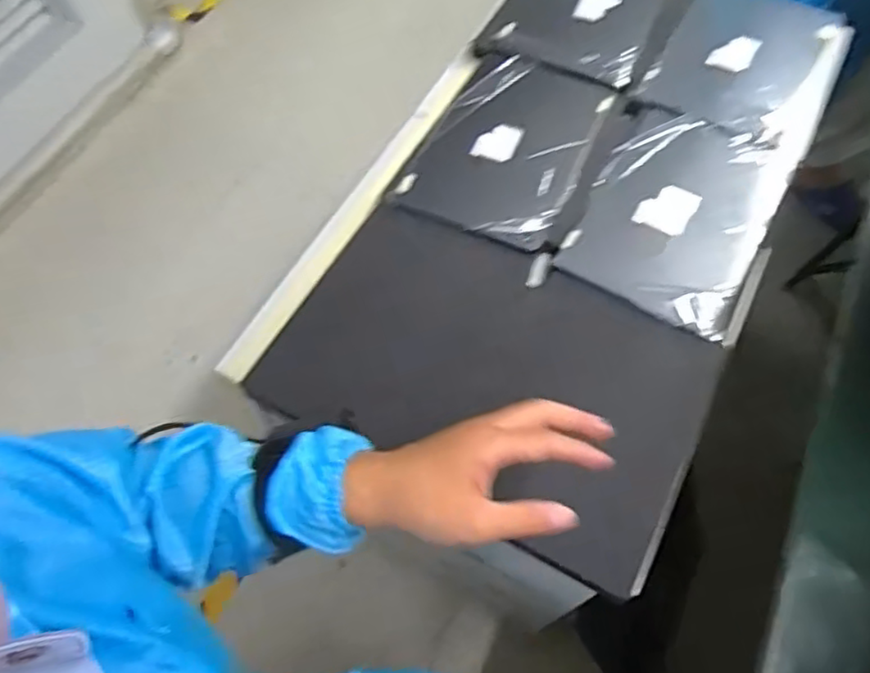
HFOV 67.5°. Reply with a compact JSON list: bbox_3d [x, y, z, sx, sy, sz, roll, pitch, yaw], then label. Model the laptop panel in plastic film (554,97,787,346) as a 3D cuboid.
[{"bbox_3d":[0.257,-0.142,0.699,0.188,0.012,0.267,25,67,14],"label":"laptop panel in plastic film"}]

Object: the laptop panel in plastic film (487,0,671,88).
[{"bbox_3d":[0.195,-0.430,0.847,0.186,0.023,0.235,23,66,14],"label":"laptop panel in plastic film"}]

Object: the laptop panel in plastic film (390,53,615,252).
[{"bbox_3d":[0.080,-0.223,0.743,0.185,0.016,0.256,19,65,12],"label":"laptop panel in plastic film"}]

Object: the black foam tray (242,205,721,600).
[{"bbox_3d":[0.052,0.037,0.635,0.386,0.033,0.257,26,67,15],"label":"black foam tray"}]

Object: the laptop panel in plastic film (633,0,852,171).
[{"bbox_3d":[0.393,-0.344,0.807,0.201,0.023,0.271,28,67,15],"label":"laptop panel in plastic film"}]

